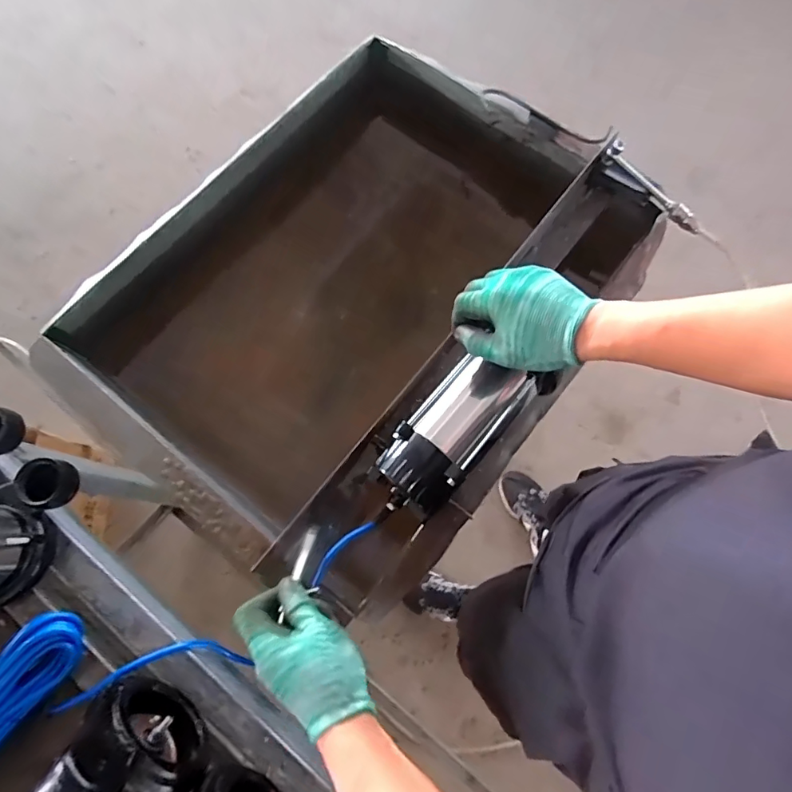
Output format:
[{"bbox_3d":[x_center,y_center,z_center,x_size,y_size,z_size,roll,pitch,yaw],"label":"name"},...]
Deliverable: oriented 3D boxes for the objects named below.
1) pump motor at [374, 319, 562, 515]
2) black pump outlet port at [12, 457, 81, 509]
[{"bbox_3d":[0.075,0.025,0.549,0.232,0.096,0.092,-42,79,-11],"label":"pump motor"},{"bbox_3d":[-0.406,0.101,0.562,0.053,0.036,0.057,0,74,-1],"label":"black pump outlet port"}]

